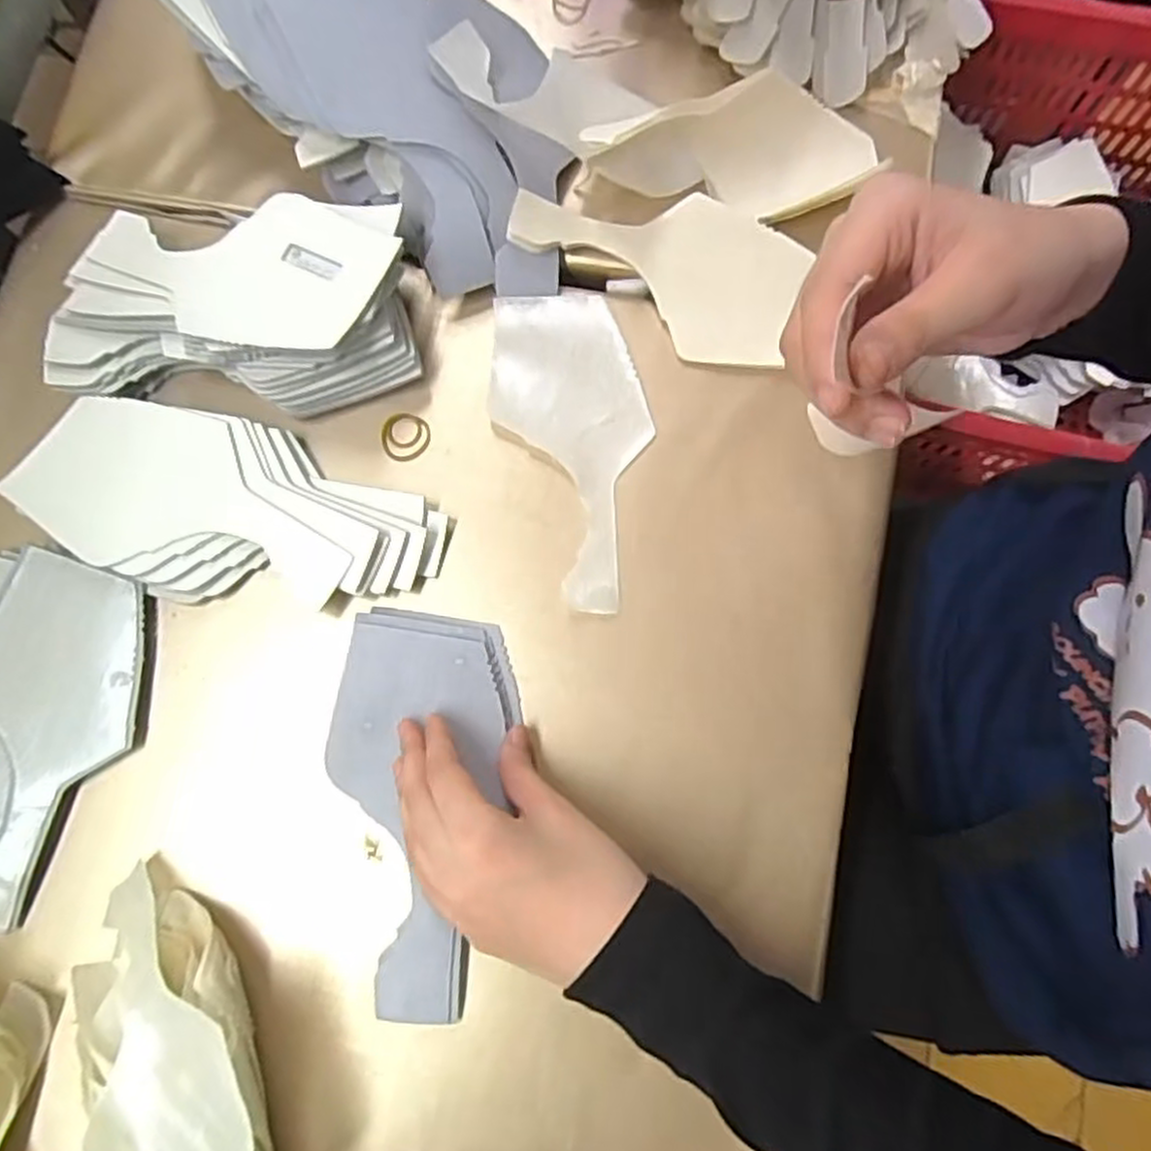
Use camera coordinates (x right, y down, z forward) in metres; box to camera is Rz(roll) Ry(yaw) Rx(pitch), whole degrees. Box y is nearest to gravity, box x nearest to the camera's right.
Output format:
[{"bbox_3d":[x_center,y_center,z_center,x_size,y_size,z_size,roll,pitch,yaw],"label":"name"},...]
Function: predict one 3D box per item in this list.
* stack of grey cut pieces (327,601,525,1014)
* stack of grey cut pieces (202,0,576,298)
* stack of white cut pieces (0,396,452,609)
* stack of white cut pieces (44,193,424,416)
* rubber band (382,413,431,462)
[{"bbox_3d":[-0.075,0.112,0.365,0.090,0.019,0.191,0,77,-1],"label":"stack of grey cut pieces"},{"bbox_3d":[-0.098,-0.286,0.411,0.143,0.041,0.288,-45,96,-9],"label":"stack of grey cut pieces"},{"bbox_3d":[-0.181,-0.036,0.400,0.220,0.017,0.095,7,78,4],"label":"stack of white cut pieces"},{"bbox_3d":[-0.184,-0.149,0.402,0.198,0.044,0.109,5,80,4],"label":"stack of white cut pieces"},{"bbox_3d":[-0.094,-0.078,0.419,0.027,0.004,0.028,-3,78,2],"label":"rubber band"}]

